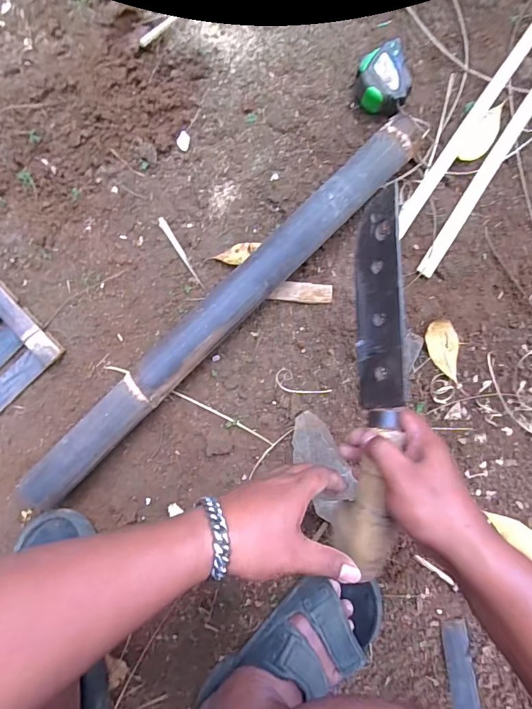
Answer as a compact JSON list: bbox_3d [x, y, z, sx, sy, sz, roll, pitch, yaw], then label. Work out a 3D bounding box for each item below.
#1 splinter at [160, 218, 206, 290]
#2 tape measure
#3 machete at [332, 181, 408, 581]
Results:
[{"bbox_3d":[-0.113,-0.138,0.567,0.010,0.007,0.111,-34,89,1],"label":"splinter"},{"bbox_3d":[0.155,-0.350,0.547,0.062,0.041,0.078,-26,89,1],"label":"tape measure"},{"bbox_3d":[0.112,0.025,0.405,0.036,0.075,0.369,7,83,-23],"label":"machete"}]

